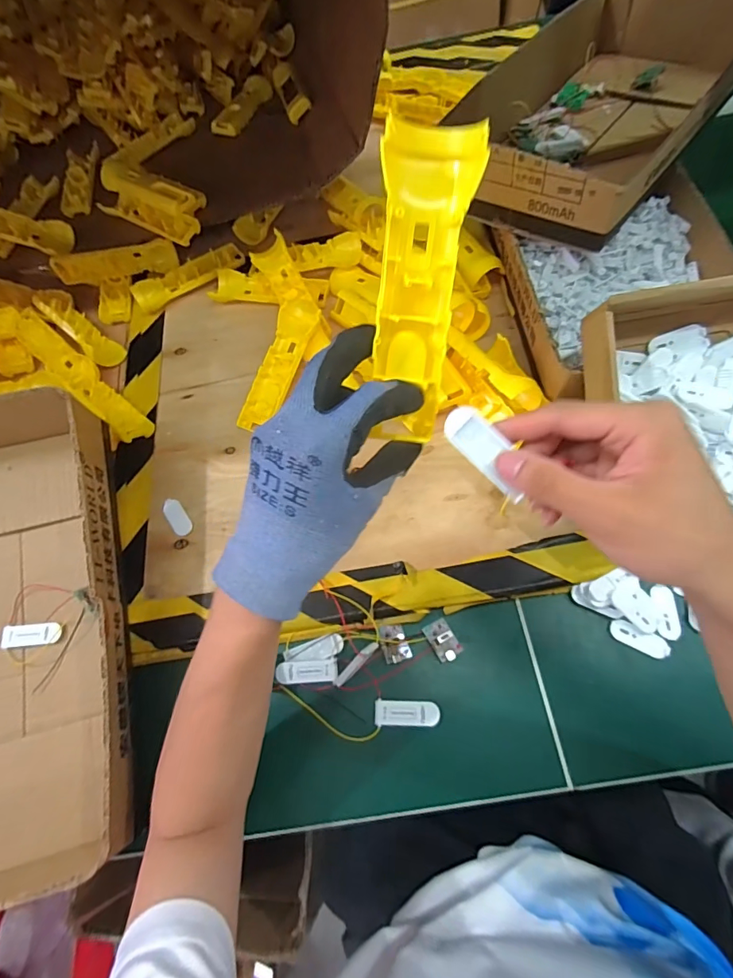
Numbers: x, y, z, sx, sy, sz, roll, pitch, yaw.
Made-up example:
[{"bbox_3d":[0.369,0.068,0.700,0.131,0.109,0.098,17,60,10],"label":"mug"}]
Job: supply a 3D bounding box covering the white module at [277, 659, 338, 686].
[{"bbox_3d":[-0.056,0.173,0.425,0.056,0.004,0.020,-4,69,1],"label":"white module"}]

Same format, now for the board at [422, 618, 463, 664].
[{"bbox_3d":[0.073,0.144,0.428,0.025,0.005,0.037,-28,70,-8],"label":"board"}]

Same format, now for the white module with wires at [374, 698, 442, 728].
[{"bbox_3d":[0.037,0.204,0.409,0.057,0.006,0.022,2,69,4],"label":"white module with wires"}]

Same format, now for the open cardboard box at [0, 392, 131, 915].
[{"bbox_3d":[-0.342,0.125,0.423,0.224,0.116,0.404,-15,69,-3],"label":"open cardboard box"}]

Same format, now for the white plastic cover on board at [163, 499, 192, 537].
[{"bbox_3d":[-0.210,0.032,0.503,0.020,0.007,0.046,-34,71,-10],"label":"white plastic cover on board"}]

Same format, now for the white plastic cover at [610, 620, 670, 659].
[{"bbox_3d":[0.251,0.138,0.414,0.049,0.004,0.020,22,86,20],"label":"white plastic cover"}]

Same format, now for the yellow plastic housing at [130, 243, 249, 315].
[{"bbox_3d":[-0.255,-0.307,0.650,0.164,0.022,0.049,-28,66,-6],"label":"yellow plastic housing"}]

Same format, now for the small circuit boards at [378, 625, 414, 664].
[{"bbox_3d":[0.027,0.147,0.430,0.026,0.004,0.034,-15,69,-3],"label":"small circuit boards"}]

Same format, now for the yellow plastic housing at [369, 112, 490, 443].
[{"bbox_3d":[0.030,-0.105,0.254,0.047,0.159,0.018,6,25,5],"label":"yellow plastic housing"}]

